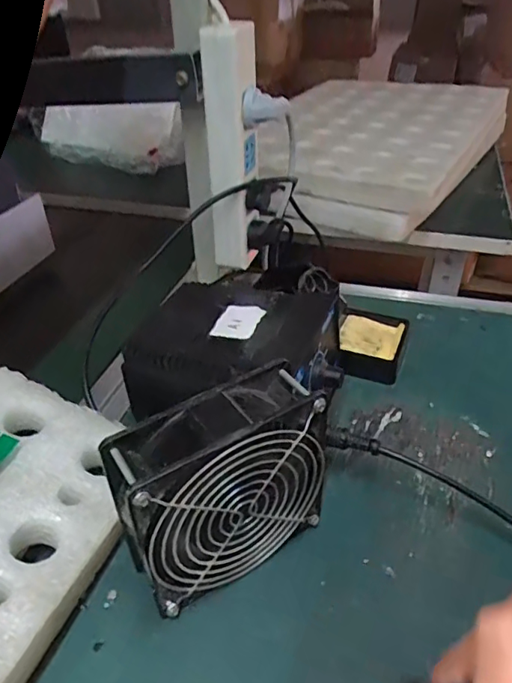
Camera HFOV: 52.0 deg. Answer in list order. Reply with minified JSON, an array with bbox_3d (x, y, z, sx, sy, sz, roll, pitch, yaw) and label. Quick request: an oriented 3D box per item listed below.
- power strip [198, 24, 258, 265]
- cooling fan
[{"bbox_3d":[-0.024,-0.177,0.501,0.046,0.213,0.047,3,36,6],"label":"power strip"},{"bbox_3d":[-0.017,0.086,0.305,0.122,0.113,0.050,-22,43,-26],"label":"cooling fan"}]

